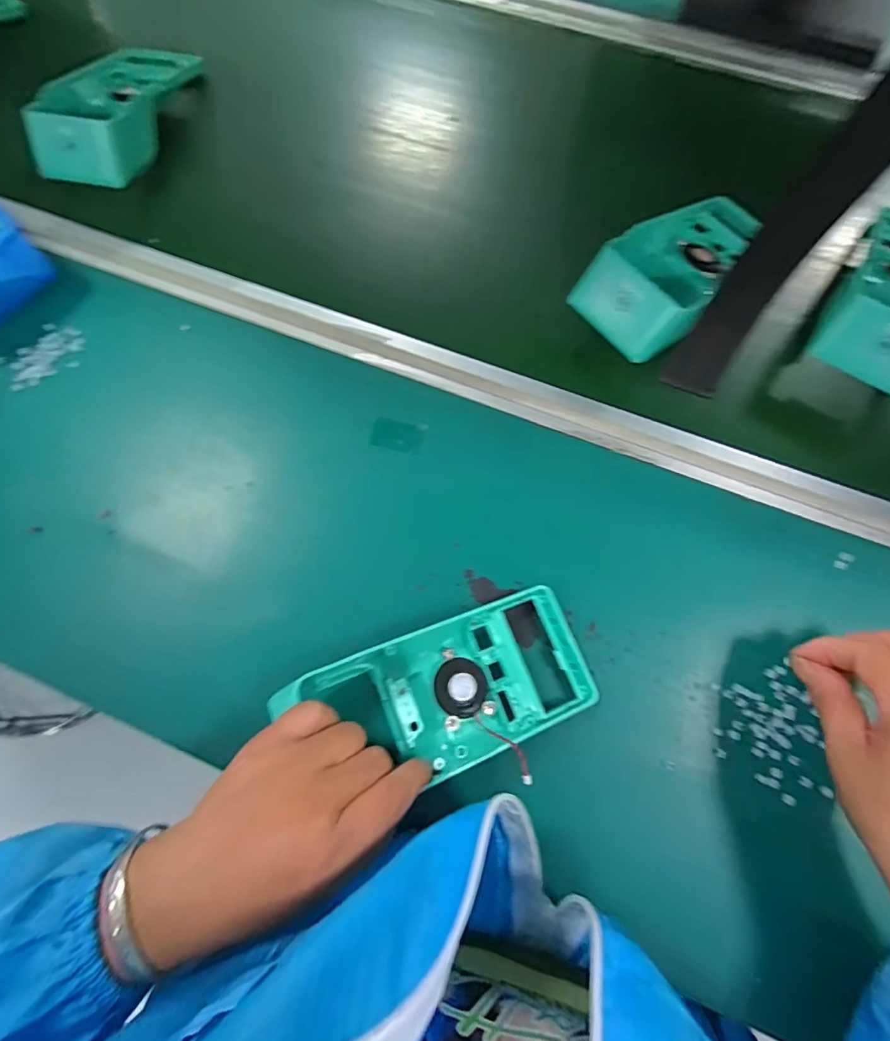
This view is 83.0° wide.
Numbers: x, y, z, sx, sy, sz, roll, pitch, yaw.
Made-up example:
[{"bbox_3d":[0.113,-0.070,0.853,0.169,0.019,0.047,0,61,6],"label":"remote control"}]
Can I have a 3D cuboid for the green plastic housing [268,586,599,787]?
[{"bbox_3d":[-0.003,0.107,0.308,0.184,0.028,0.080,-20,71,-7],"label":"green plastic housing"}]

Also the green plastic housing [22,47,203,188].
[{"bbox_3d":[-0.304,-0.383,0.453,0.085,0.048,0.179,14,73,6],"label":"green plastic housing"}]

